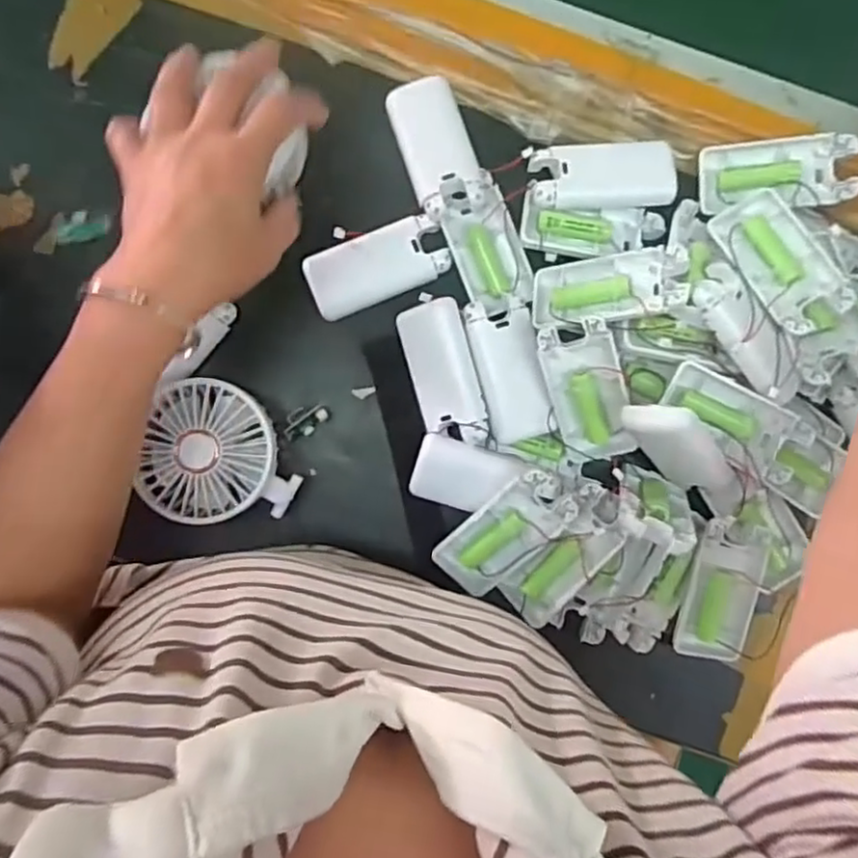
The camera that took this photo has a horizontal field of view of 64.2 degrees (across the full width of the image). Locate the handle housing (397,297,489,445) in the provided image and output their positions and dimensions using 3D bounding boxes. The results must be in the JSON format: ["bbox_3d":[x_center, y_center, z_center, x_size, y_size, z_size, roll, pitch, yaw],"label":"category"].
[{"bbox_3d":[0.009,-0.035,0.441,0.040,0.025,0.092,-15,91,1],"label":"handle housing"}]

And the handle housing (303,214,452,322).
[{"bbox_3d":[-0.034,-0.107,0.451,0.091,0.010,0.045,-22,91,1],"label":"handle housing"}]

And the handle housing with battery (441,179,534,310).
[{"bbox_3d":[0.037,-0.117,0.444,0.043,0.019,0.078,-20,91,1],"label":"handle housing with battery"}]

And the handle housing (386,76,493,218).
[{"bbox_3d":[0.005,-0.184,0.438,0.047,0.014,0.084,-21,91,1],"label":"handle housing"}]

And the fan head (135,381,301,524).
[{"bbox_3d":[-0.130,0.013,0.431,0.090,0.044,0.087,-5,91,1],"label":"fan head"}]

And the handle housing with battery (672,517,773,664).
[{"bbox_3d":[0.189,0.106,0.445,0.044,0.026,0.090,10,92,0],"label":"handle housing with battery"}]

